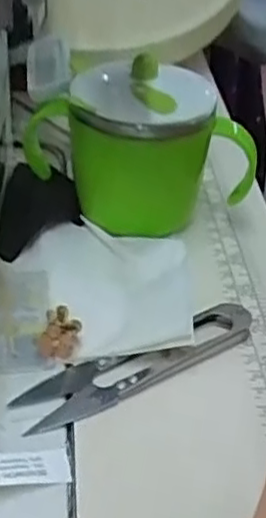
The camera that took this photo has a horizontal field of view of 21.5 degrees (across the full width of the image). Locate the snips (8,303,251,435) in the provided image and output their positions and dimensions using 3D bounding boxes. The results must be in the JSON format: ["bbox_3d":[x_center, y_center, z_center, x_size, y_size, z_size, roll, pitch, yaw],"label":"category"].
[{"bbox_3d":[0.005,0.045,0.315,0.116,0.012,0.027,-16,42,-24],"label":"snips"}]

